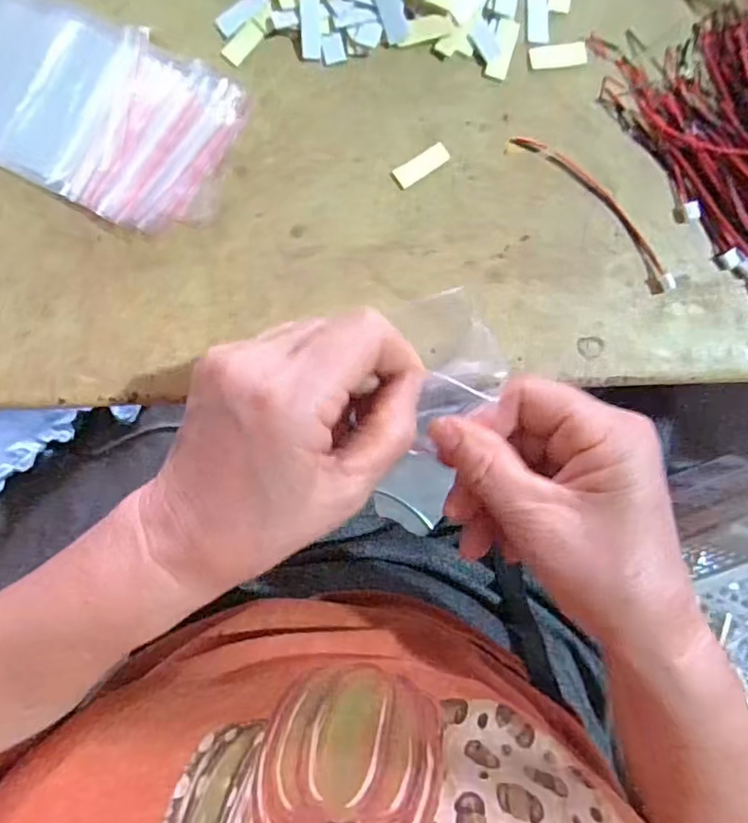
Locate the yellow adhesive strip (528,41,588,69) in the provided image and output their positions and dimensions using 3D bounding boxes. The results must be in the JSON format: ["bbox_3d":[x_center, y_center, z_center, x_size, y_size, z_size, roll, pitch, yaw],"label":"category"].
[{"bbox_3d":[0.091,-0.176,0.286,0.028,0.004,0.011,-9,89,-3],"label":"yellow adhesive strip"}]

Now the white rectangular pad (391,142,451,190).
[{"bbox_3d":[0.023,-0.119,0.282,0.028,0.004,0.010,-34,91,-3],"label":"white rectangular pad"}]

